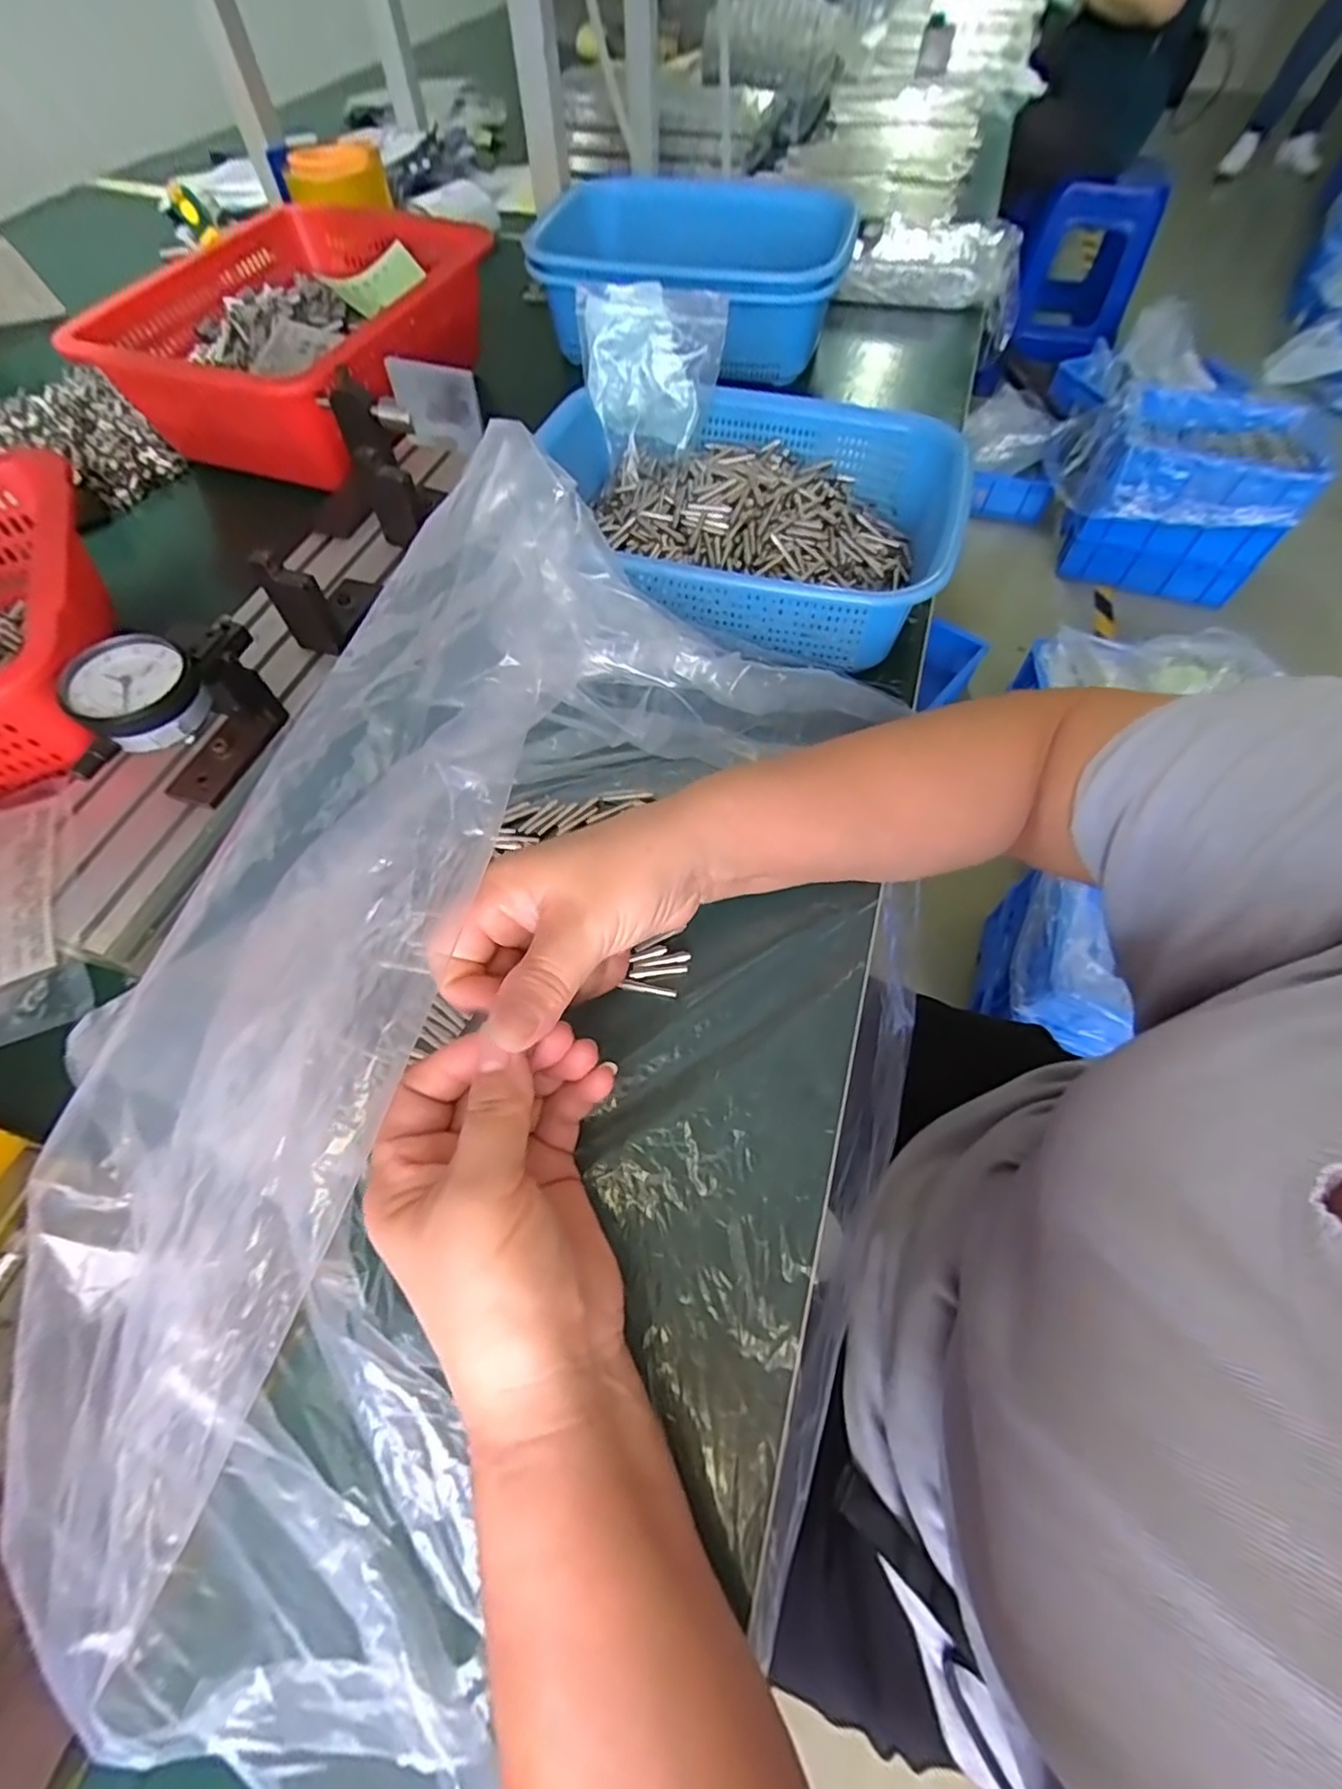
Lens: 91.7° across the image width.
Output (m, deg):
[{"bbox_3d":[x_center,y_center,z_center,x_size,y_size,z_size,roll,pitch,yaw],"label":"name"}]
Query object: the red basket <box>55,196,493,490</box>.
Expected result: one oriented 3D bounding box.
[{"bbox_3d":[-0.303,-0.476,0.579,0.228,0.107,0.313,13,61,6],"label":"red basket"}]

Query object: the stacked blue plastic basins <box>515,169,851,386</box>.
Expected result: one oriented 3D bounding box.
[{"bbox_3d":[0.022,-0.598,0.621,0.292,0.087,0.233,9,64,0],"label":"stacked blue plastic basins"}]

